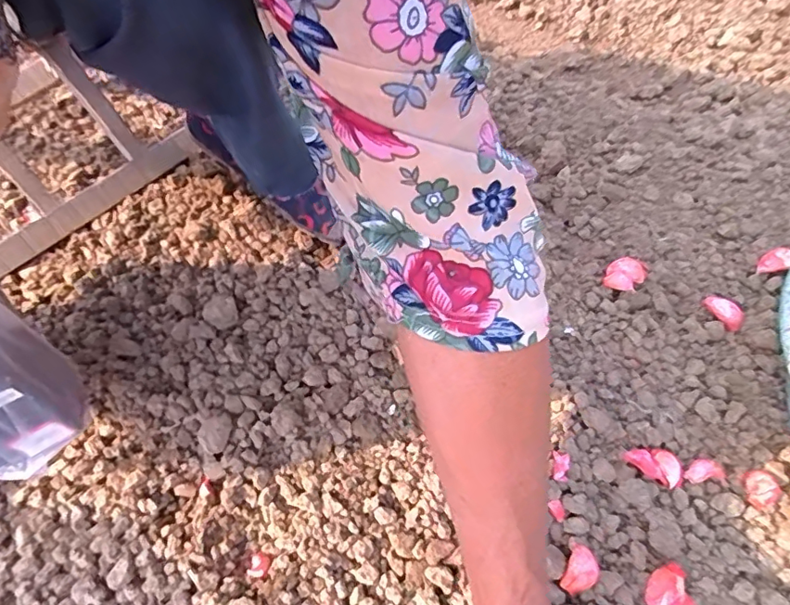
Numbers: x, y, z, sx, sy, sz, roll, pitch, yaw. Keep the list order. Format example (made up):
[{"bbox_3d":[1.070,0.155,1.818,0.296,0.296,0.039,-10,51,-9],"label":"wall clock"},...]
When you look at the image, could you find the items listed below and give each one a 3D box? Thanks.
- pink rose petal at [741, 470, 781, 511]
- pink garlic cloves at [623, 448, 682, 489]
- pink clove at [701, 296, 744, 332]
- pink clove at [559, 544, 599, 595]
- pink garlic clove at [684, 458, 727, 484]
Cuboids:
[{"bbox_3d":[0.267,0.135,0.388,0.027,0.015,0.024,-23,59,-12],"label":"pink rose petal"},{"bbox_3d":[0.197,0.121,0.404,0.040,0.010,0.024,26,62,18],"label":"pink garlic cloves"},{"bbox_3d":[0.300,0.007,0.484,0.020,0.010,0.038,-24,59,-13],"label":"pink clove"},{"bbox_3d":[0.127,0.184,0.362,0.021,0.018,0.030,24,61,17],"label":"pink clove"},{"bbox_3d":[0.229,0.126,0.398,0.025,0.015,0.015,-6,57,-1],"label":"pink garlic clove"}]

